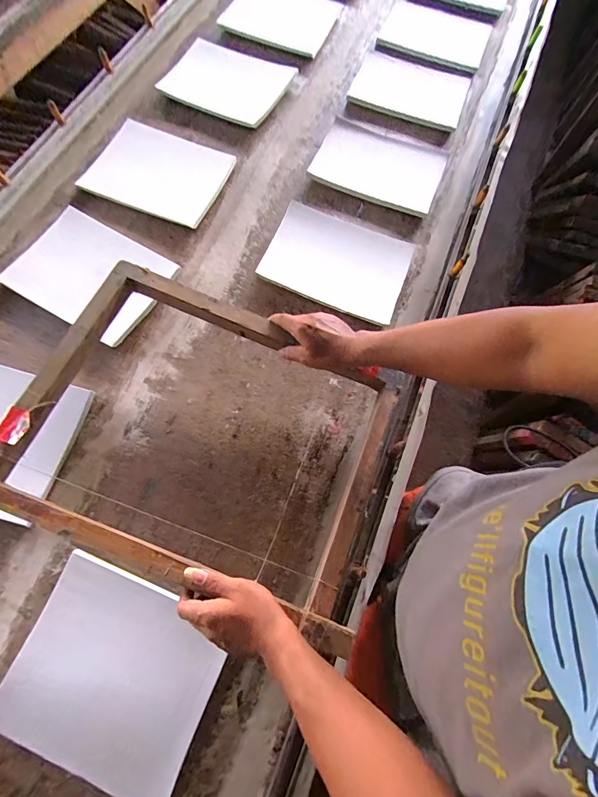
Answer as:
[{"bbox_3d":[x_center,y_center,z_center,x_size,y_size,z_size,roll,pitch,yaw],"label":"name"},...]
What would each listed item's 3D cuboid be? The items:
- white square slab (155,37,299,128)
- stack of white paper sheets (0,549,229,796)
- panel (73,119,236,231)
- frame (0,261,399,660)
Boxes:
[{"bbox_3d":[-0.168,-0.757,0.921,0.258,0.024,0.212,27,77,4],"label":"white square slab"},{"bbox_3d":[-0.247,0.372,0.525,0.256,0.013,0.221,25,65,0],"label":"stack of white paper sheets"},{"bbox_3d":[-0.292,-0.476,0.812,0.259,0.016,0.195,21,76,0],"label":"panel"},{"bbox_3d":[-0.120,0.048,0.557,0.524,0.040,0.390,23,69,1],"label":"frame"}]

